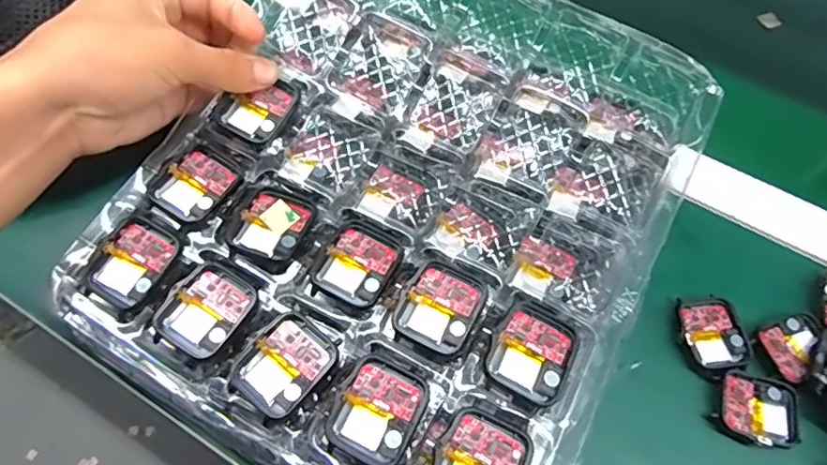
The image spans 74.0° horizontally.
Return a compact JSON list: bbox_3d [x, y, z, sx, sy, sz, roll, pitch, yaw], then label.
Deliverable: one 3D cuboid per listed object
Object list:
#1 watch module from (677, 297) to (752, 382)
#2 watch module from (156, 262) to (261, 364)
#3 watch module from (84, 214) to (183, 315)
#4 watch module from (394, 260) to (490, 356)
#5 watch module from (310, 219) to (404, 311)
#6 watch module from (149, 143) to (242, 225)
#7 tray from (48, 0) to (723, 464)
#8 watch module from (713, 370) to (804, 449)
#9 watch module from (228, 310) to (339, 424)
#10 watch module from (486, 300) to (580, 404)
[{"bbox_3d":[0.181,0.063,0.332,0.038,0.007,0.046,-12,64,-8],"label":"watch module"},{"bbox_3d":[-0.100,0.038,0.267,0.038,0.007,0.043,30,66,13],"label":"watch module"},{"bbox_3d":[-0.139,0.015,0.273,0.035,0.004,0.044,26,65,11],"label":"watch module"},{"bbox_3d":[0.014,0.036,0.267,0.038,0.005,0.041,25,65,10],"label":"watch module"},{"bbox_3d":[-0.027,0.016,0.280,0.035,0.004,0.044,23,64,9],"label":"watch module"},{"bbox_3d":[-0.114,-0.026,0.292,0.035,0.006,0.042,32,66,13],"label":"watch module"},{"bbox_3d":[-0.003,-0.023,0.292,0.254,0.033,0.294,28,72,10],"label":"tray"},{"bbox_3d":[0.197,0.101,0.313,0.044,0.007,0.038,13,63,4],"label":"watch module"},{"bbox_3d":[-0.059,0.061,0.254,0.036,0.004,0.043,37,67,15],"label":"watch module"},{"bbox_3d":[0.056,0.055,0.257,0.036,0.004,0.042,26,65,11],"label":"watch module"}]

